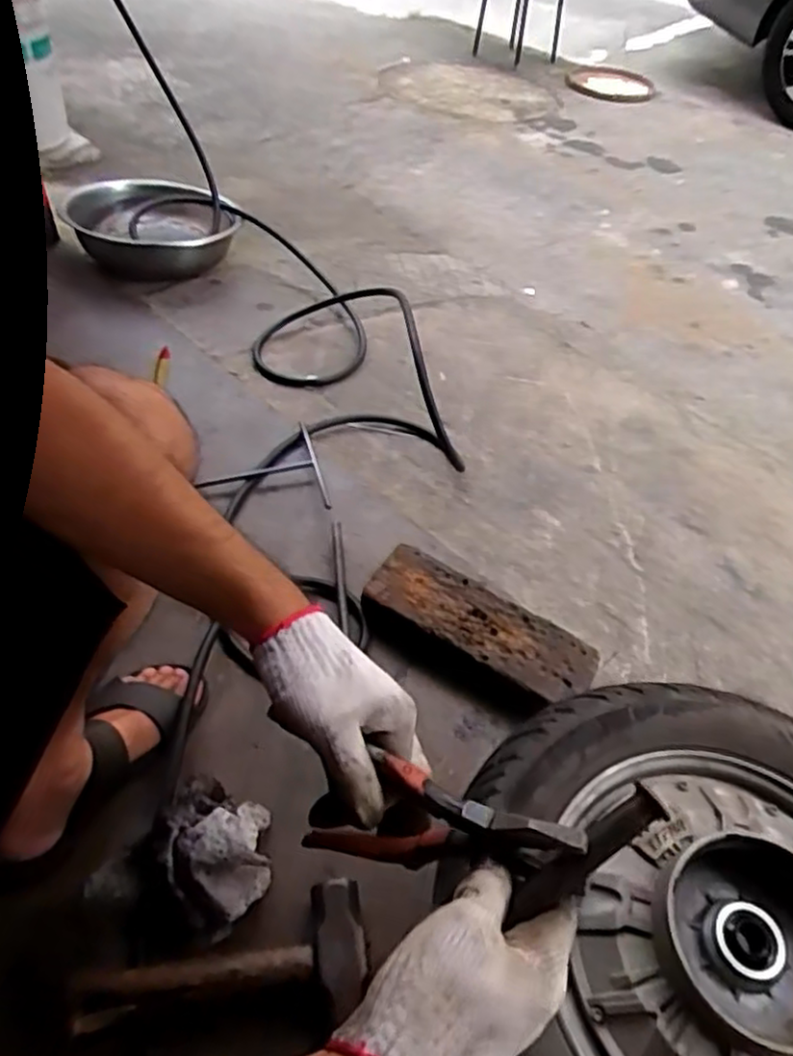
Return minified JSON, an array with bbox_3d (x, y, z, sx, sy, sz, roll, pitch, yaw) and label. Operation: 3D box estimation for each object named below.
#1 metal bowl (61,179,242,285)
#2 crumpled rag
[{"bbox_3d":[-0.511,-0.622,1.442,0.357,0.092,0.343,-8,51,-11],"label":"metal bowl"},{"bbox_3d":[-0.175,0.307,0.659,0.111,0.084,0.126,15,51,8],"label":"crumpled rag"}]

